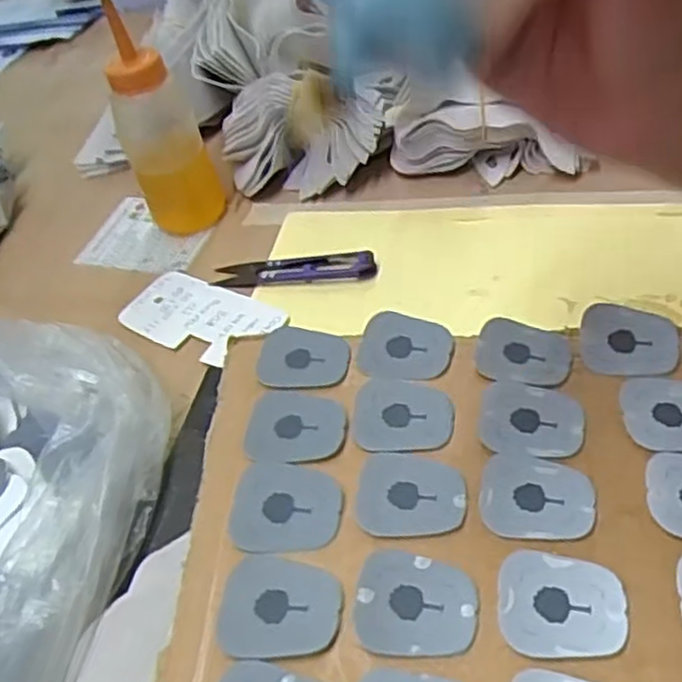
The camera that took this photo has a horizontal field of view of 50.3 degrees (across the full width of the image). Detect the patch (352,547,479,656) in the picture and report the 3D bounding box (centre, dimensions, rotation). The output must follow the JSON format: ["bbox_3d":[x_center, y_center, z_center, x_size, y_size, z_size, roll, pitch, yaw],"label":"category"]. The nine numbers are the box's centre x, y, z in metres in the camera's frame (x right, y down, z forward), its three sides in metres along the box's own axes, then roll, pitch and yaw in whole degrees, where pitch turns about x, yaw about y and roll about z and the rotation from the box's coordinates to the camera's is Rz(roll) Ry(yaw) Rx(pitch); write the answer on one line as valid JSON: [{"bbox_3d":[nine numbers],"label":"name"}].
[{"bbox_3d":[0.024,0.083,0.232,0.038,0.004,0.033,2,47,17],"label":"patch"}]

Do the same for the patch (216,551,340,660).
[{"bbox_3d":[-0.020,0.085,0.235,0.039,0.004,0.034,0,47,15],"label":"patch"}]

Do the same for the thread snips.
[{"bbox_3d":[-0.029,-0.046,0.438,0.097,0.014,0.025,-4,46,12],"label":"thread snips"}]

